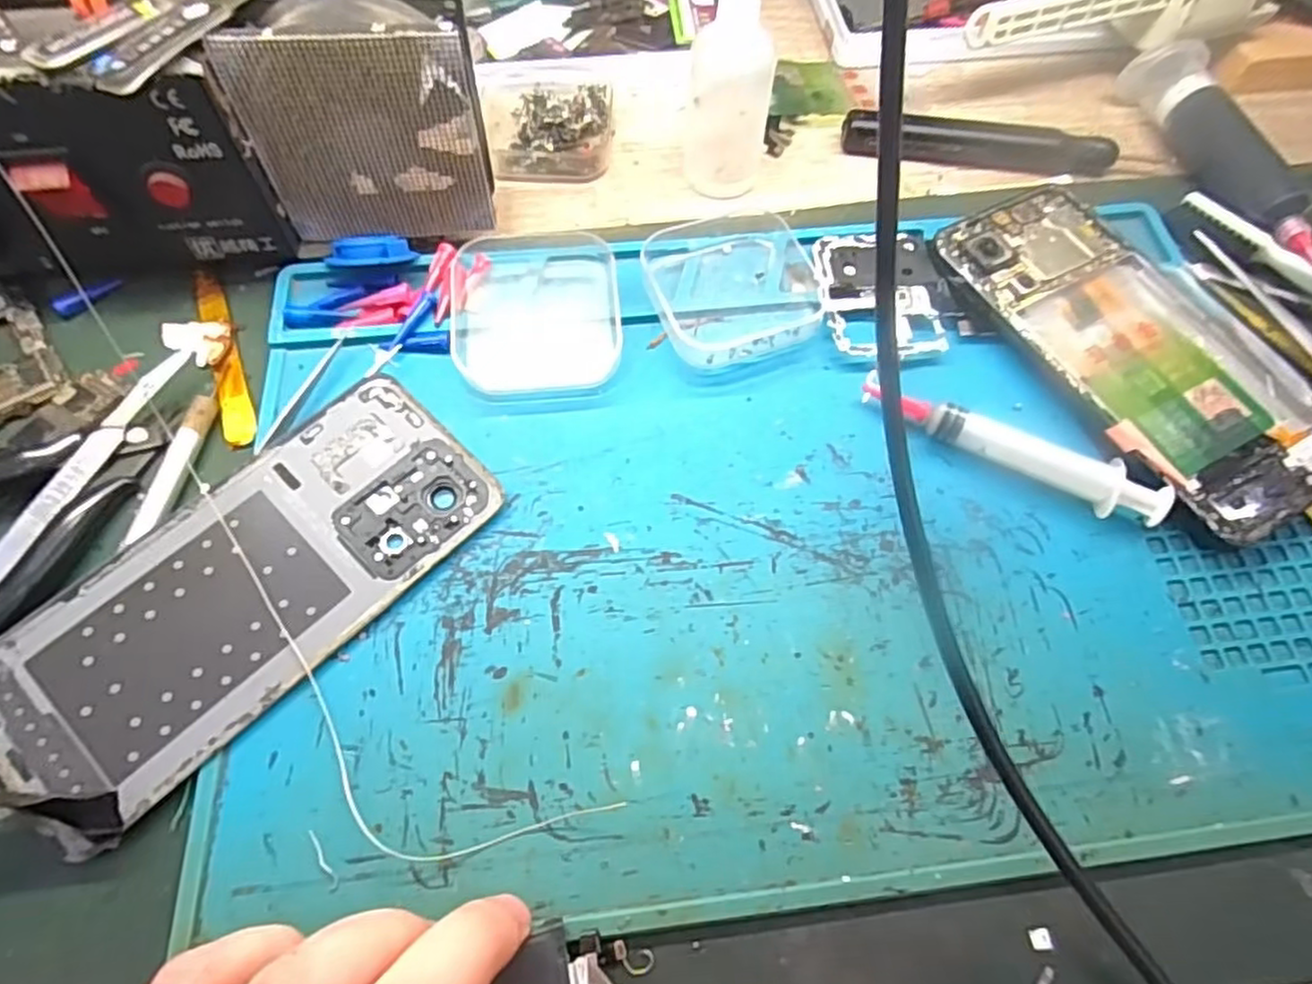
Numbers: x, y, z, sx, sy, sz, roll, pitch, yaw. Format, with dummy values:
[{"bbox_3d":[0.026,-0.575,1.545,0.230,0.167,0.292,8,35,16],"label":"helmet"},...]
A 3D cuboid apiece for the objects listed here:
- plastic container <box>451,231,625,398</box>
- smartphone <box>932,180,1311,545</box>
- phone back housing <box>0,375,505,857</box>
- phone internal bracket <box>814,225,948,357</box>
[{"bbox_3d":[-0.047,-0.070,0.270,0.064,0.018,0.068,-4,65,-3],"label":"plastic container"},{"bbox_3d":[0.182,-0.056,0.269,0.076,0.013,0.157,-25,68,-13],"label":"smartphone"},{"bbox_3d":[-0.131,0.030,0.224,0.071,0.011,0.161,41,70,16],"label":"phone back housing"},{"bbox_3d":[0.091,-0.083,0.286,0.048,0.007,0.066,-1,65,-2],"label":"phone internal bracket"}]

